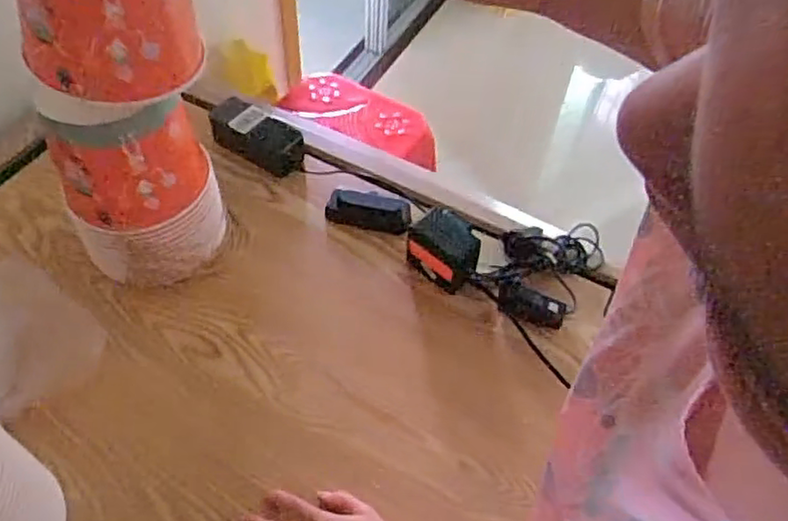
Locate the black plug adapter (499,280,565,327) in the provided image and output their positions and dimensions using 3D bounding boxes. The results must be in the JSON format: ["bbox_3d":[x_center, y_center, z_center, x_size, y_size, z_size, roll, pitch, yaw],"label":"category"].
[{"bbox_3d":[0.160,0.053,0.754,0.077,0.024,0.033,14,53,7],"label":"black plug adapter"}]

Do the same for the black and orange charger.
[{"bbox_3d":[0.061,-0.014,0.767,0.084,0.090,0.052,34,58,21],"label":"black and orange charger"}]

